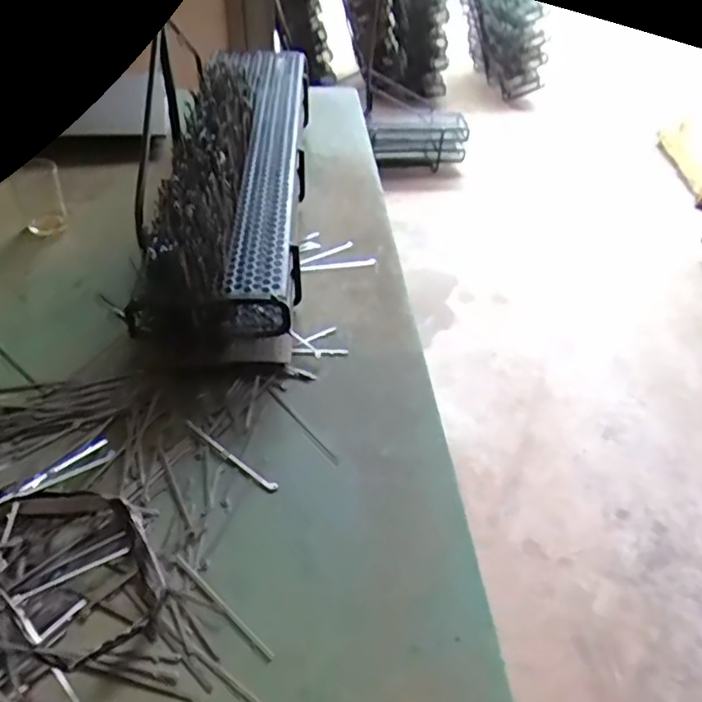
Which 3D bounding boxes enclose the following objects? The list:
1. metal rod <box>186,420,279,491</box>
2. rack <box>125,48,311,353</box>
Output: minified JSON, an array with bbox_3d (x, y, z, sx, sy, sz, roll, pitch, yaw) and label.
[{"bbox_3d":[-0.105,0.090,0.558,0.108,0.006,0.008,28,49,25],"label":"metal rod"},{"bbox_3d":[-0.126,-0.218,0.786,0.140,0.129,0.545,2,43,-1],"label":"rack"}]

